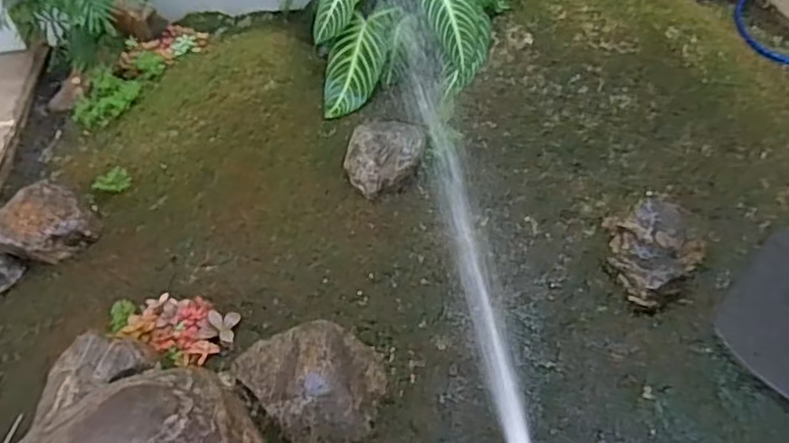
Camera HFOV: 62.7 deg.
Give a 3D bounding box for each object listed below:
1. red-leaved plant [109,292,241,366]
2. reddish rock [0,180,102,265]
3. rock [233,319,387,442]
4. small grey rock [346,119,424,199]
[{"bbox_3d":[-0.457,0.212,1.339,0.268,0.056,0.159,17,51,20],"label":"red-leaved plant"},{"bbox_3d":[-0.831,0.006,1.545,0.230,0.085,0.204,21,52,22],"label":"reddish rock"},{"bbox_3d":[-0.144,0.283,1.206,0.227,0.091,0.274,-33,53,-23],"label":"rock"},{"bbox_3d":[-0.020,-0.167,1.569,0.205,0.087,0.178,-15,47,-11],"label":"small grey rock"}]

